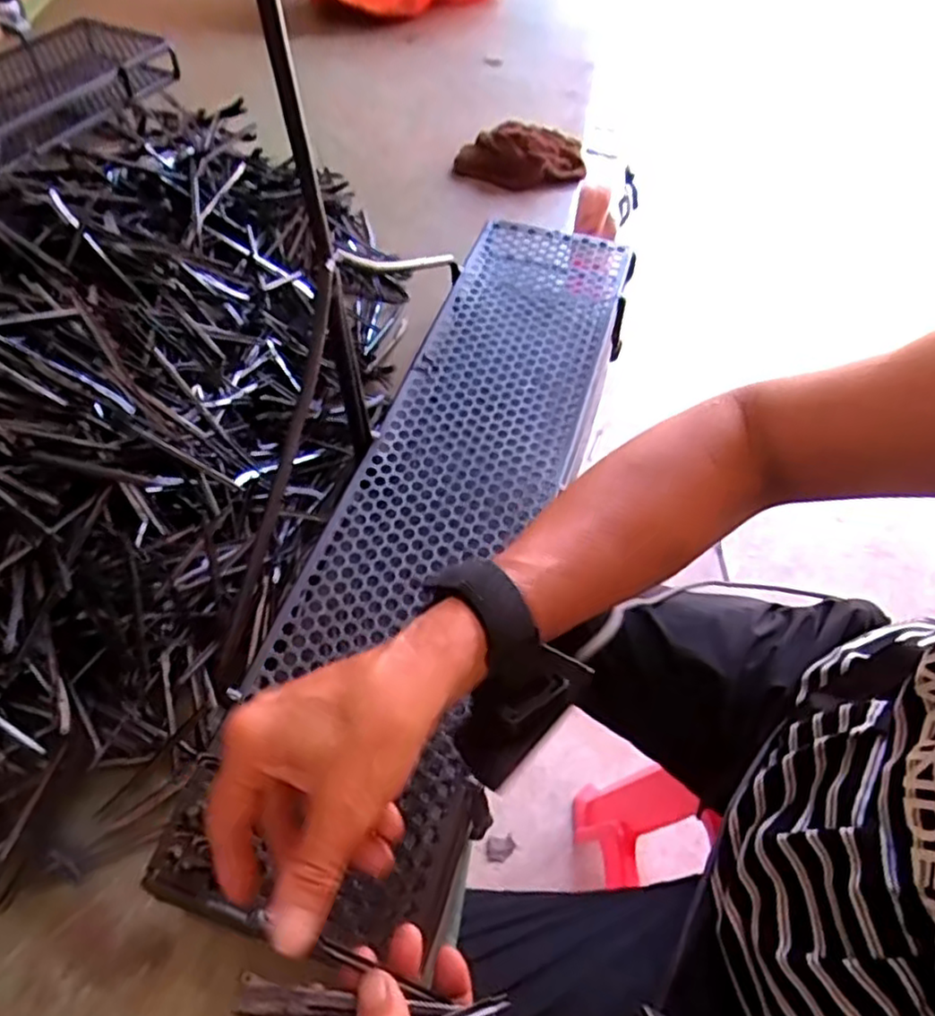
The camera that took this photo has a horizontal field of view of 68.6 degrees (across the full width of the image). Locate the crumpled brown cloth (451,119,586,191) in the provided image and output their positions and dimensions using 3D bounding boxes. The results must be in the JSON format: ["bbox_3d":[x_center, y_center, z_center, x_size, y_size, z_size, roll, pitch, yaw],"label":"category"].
[{"bbox_3d":[0.065,-0.426,0.840,0.162,0.053,0.064,2,55,-2],"label":"crumpled brown cloth"}]

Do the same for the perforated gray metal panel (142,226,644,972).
[{"bbox_3d":[-0.005,-0.021,0.485,0.147,0.029,0.575,16,55,8],"label":"perforated gray metal panel"}]

